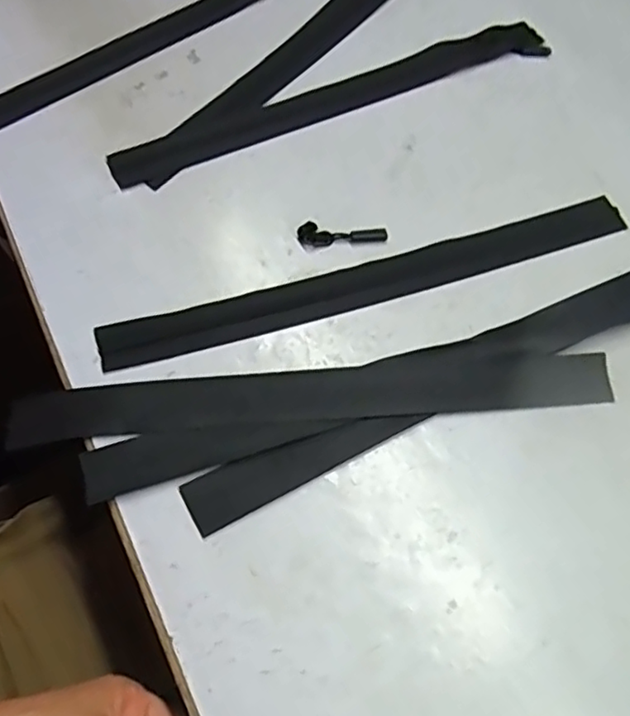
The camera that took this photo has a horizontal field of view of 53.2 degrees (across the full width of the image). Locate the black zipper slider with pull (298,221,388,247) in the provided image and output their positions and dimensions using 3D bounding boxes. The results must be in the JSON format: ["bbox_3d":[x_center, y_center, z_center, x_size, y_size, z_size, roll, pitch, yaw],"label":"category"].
[{"bbox_3d":[0.018,-0.080,0.410,0.058,0.012,0.011,0,64,-2],"label":"black zipper slider with pull"}]

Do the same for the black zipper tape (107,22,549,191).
[{"bbox_3d":[0.018,-0.195,0.468,0.347,0.005,0.039,-22,67,-12],"label":"black zipper tape"}]

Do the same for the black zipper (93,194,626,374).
[{"bbox_3d":[0.041,-0.050,0.406,0.351,0.004,0.033,-16,67,-11],"label":"black zipper"}]

